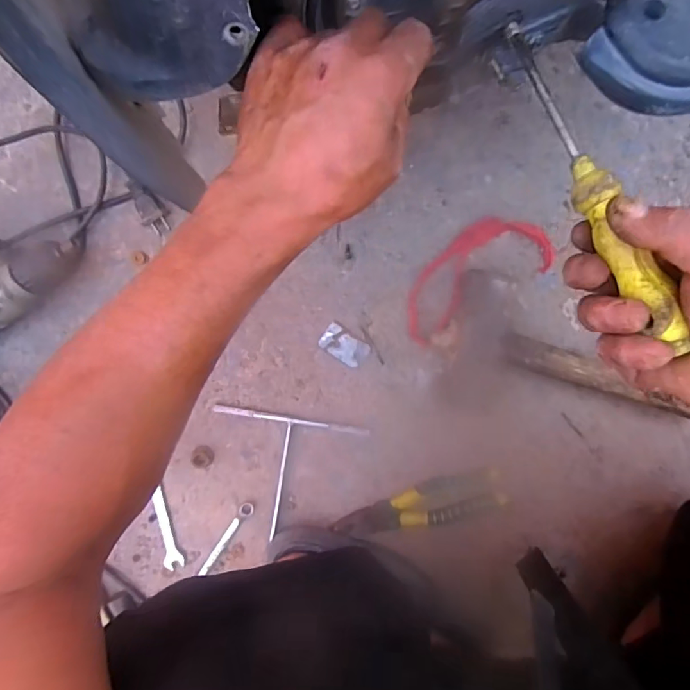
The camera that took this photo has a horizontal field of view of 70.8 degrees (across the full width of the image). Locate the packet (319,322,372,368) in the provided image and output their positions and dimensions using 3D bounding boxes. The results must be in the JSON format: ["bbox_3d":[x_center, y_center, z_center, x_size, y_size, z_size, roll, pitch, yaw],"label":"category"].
[{"bbox_3d":[-0.001,0.001,0.545,0.052,0.004,0.032,34,98,-4],"label":"packet"}]

